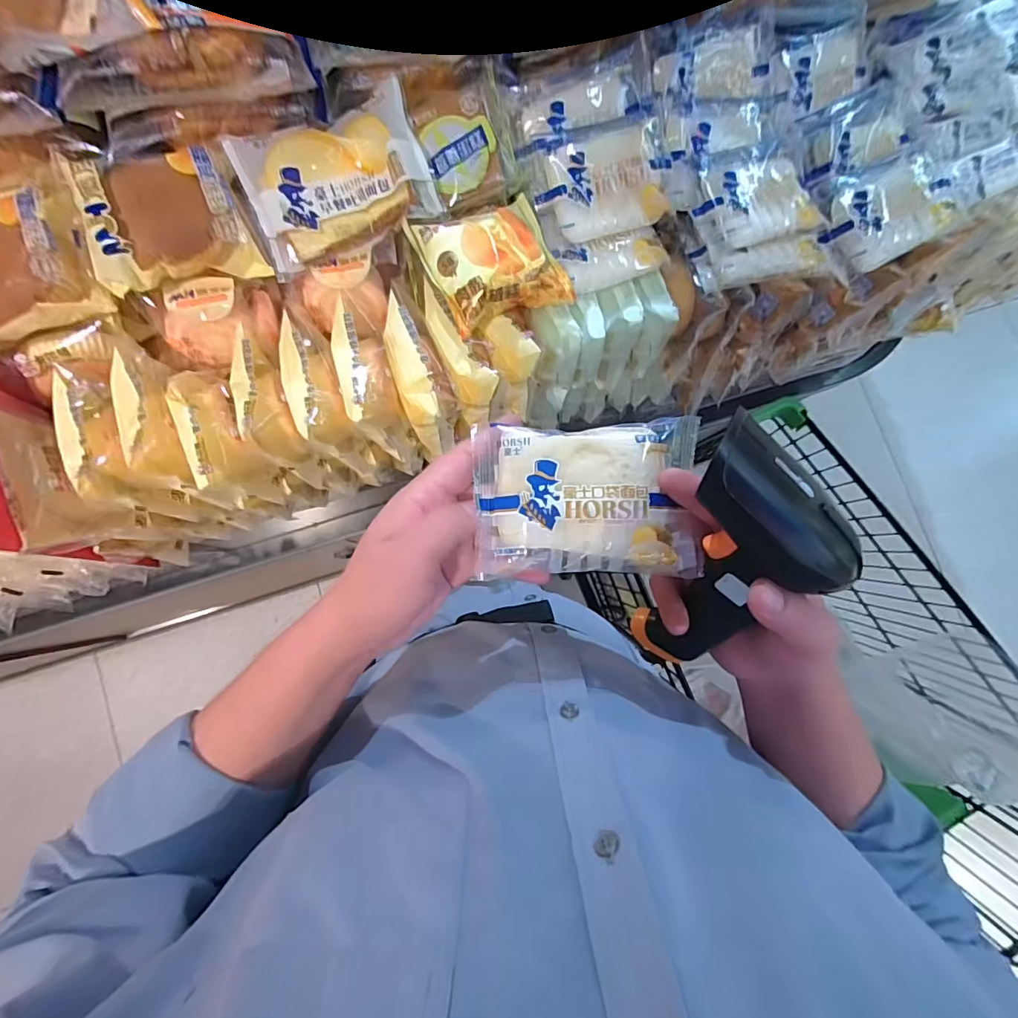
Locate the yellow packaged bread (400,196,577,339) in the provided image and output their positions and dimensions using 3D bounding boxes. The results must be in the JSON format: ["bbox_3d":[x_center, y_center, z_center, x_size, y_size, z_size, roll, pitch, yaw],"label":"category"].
[{"bbox_3d":[-0.012,-0.202,0.393,0.105,0.039,0.098,-26,85,-8],"label":"yellow packaged bread"}]

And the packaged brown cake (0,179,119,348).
[{"bbox_3d":[-0.359,-0.181,0.347,0.111,0.047,0.107,-22,85,-7],"label":"packaged brown cake"}]

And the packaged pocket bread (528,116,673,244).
[{"bbox_3d":[0.079,-0.271,0.412,0.111,0.021,0.074,-13,113,6],"label":"packaged pocket bread"}]

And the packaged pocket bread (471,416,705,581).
[{"bbox_3d":[0.046,-0.008,0.280,0.126,0.022,0.087,0,82,-5],"label":"packaged pocket bread"}]

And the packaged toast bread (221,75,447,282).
[{"bbox_3d":[-0.133,-0.252,0.375,0.137,0.043,0.088,-26,85,-8],"label":"packaged toast bread"}]

